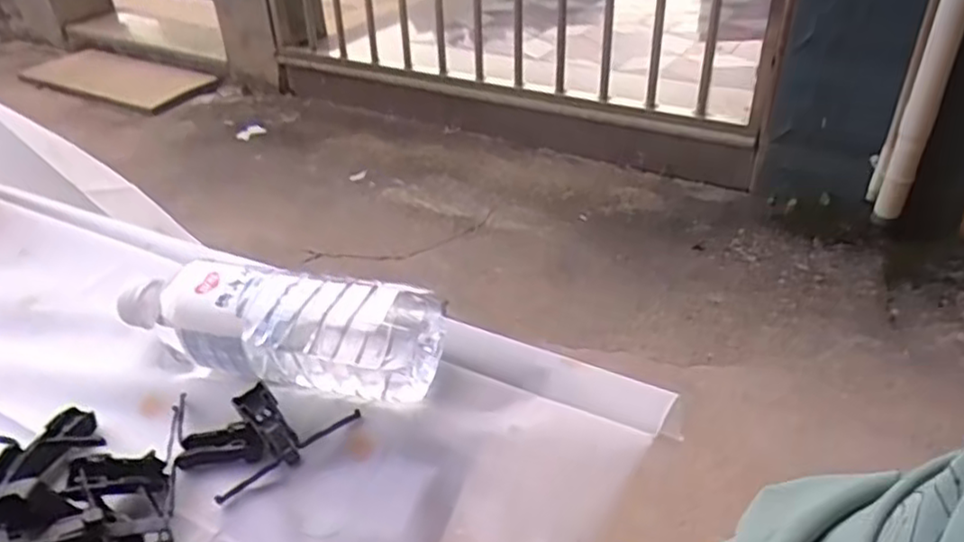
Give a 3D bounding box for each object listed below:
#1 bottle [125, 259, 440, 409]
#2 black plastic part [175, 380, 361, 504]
[{"bbox_3d":[-0.128,0.033,0.444,0.205,0.058,0.067,8,38,14],"label":"bottle"},{"bbox_3d":[-0.121,0.088,0.398,0.086,0.025,0.049,-26,42,-27],"label":"black plastic part"}]

